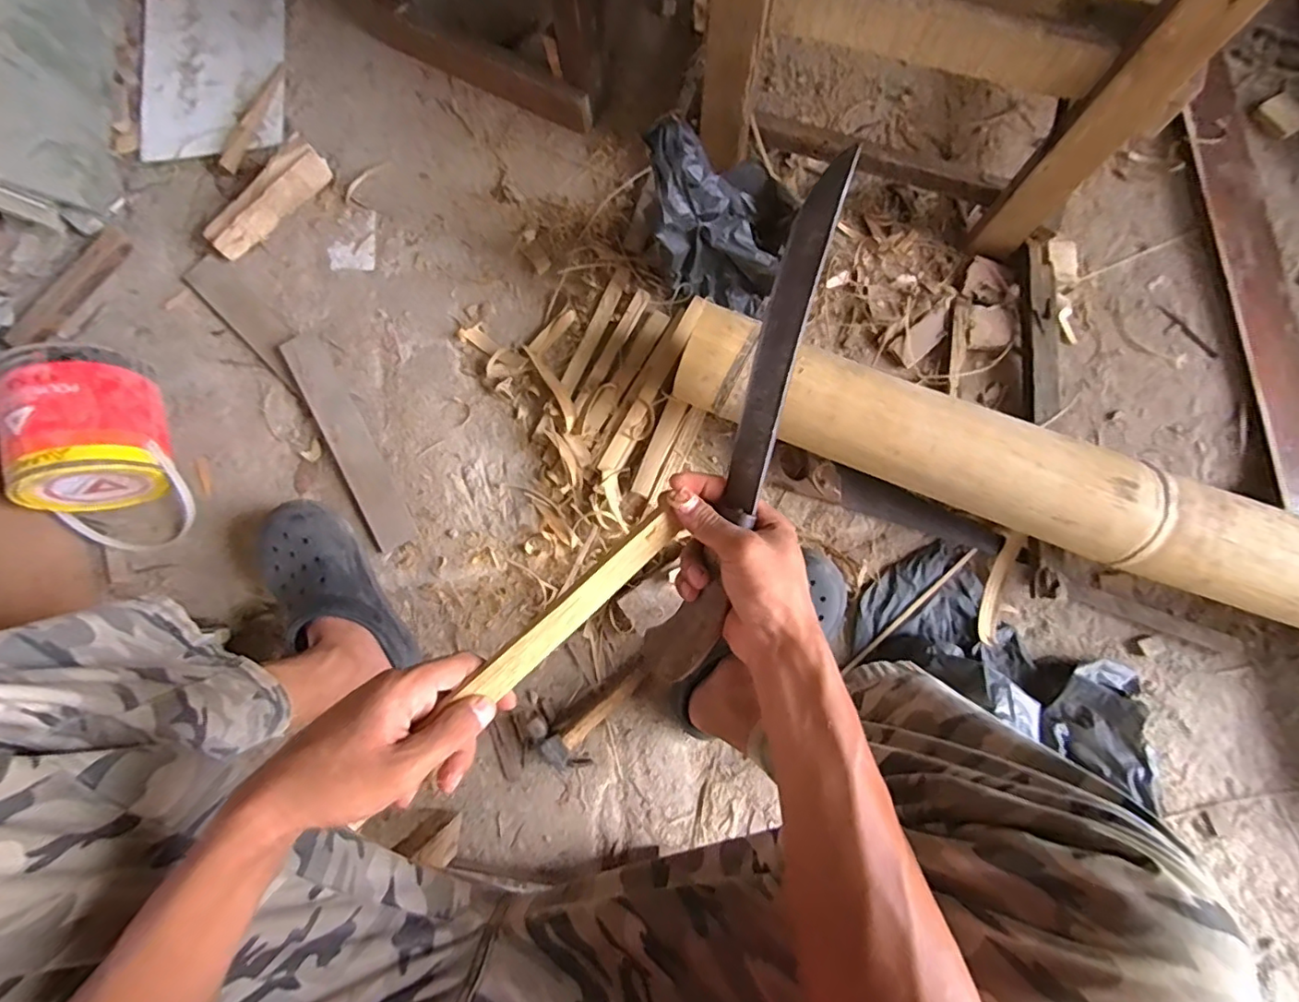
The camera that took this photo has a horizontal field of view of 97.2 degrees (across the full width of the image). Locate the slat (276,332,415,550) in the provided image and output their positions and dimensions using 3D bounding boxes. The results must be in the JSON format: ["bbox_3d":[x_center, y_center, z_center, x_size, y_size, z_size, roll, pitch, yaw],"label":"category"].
[{"bbox_3d":[-0.413,-0.085,0.779,0.055,0.013,0.334,-30,80,-4],"label":"slat"}]

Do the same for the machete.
[{"bbox_3d":[0.064,-0.040,0.384,0.040,0.024,0.350,18,99,4],"label":"machete"}]

